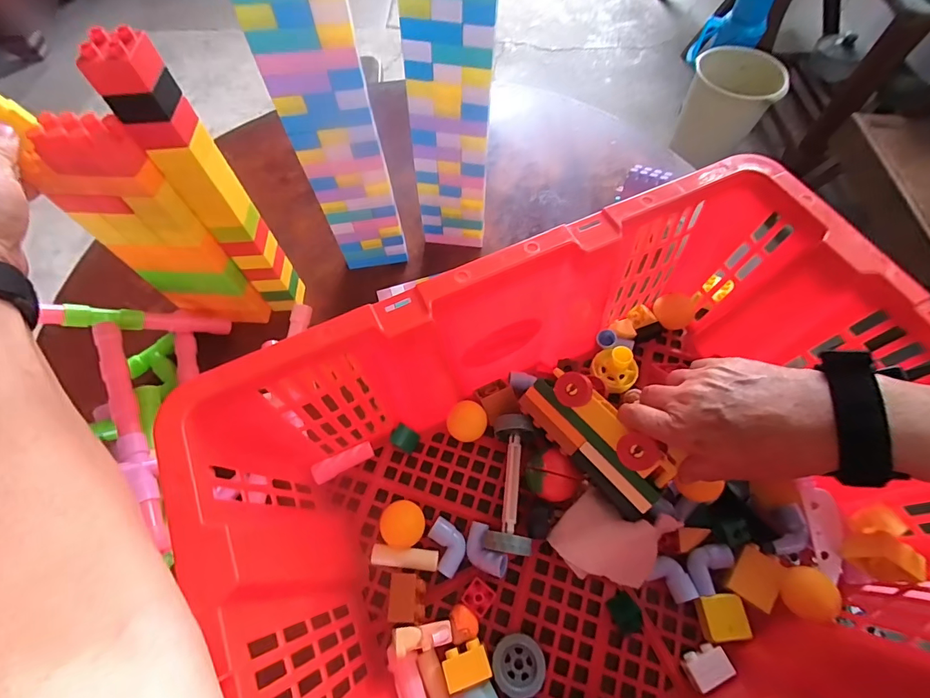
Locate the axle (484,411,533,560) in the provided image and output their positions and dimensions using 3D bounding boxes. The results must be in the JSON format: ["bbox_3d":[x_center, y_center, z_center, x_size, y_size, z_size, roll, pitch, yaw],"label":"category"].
[{"bbox_3d":[0.037,0.113,0.360,0.036,0.038,0.112,3,64,2],"label":"axle"}]

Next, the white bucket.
[{"bbox_3d":[0.693,-0.657,1.119,0.197,0.203,0.268,23,66,12],"label":"white bucket"}]

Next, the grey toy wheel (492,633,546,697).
[{"bbox_3d":[0.040,0.234,0.312,0.037,0.011,0.039,0,64,1],"label":"grey toy wheel"}]

